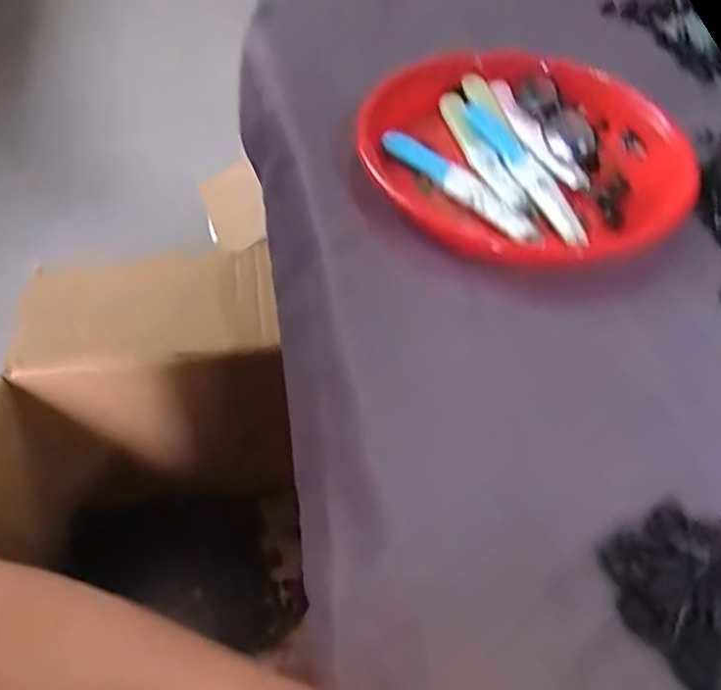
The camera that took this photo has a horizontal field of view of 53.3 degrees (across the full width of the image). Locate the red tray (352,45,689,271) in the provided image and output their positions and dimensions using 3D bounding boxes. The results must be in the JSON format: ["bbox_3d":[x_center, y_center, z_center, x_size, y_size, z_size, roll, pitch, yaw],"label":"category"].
[{"bbox_3d":[0.130,-0.159,0.557,0.254,0.047,0.239,-10,51,-12],"label":"red tray"}]

